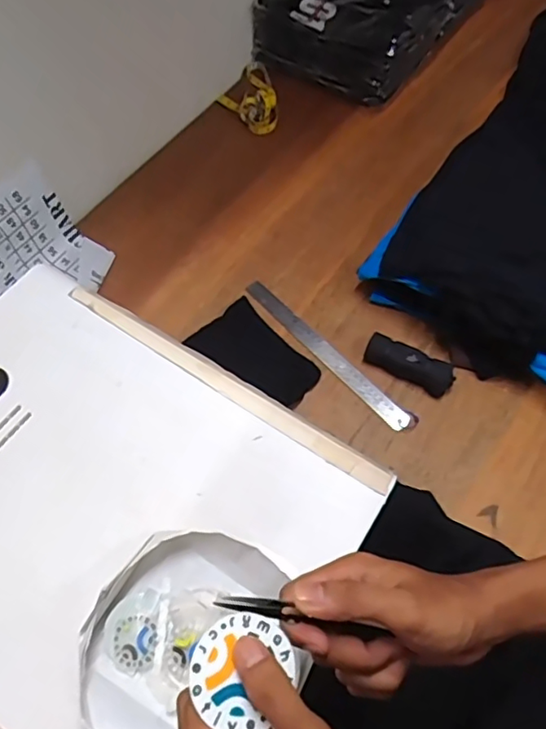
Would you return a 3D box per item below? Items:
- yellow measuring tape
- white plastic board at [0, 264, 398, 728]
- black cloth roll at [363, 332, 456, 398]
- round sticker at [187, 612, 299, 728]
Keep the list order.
[{"bbox_3d":[-0.050,-0.527,1.098,0.106,0.030,0.197,-6,58,-4],"label":"yellow measuring tape"},{"bbox_3d":[-0.195,0.133,0.556,0.494,0.022,0.395,31,64,15],"label":"white plastic board"},{"bbox_3d":[0.194,-0.003,0.804,0.127,0.035,0.049,24,63,12],"label":"black cloth roll"},{"bbox_3d":[-0.017,0.165,0.308,0.053,0.004,0.056,9,61,-16],"label":"round sticker"}]

